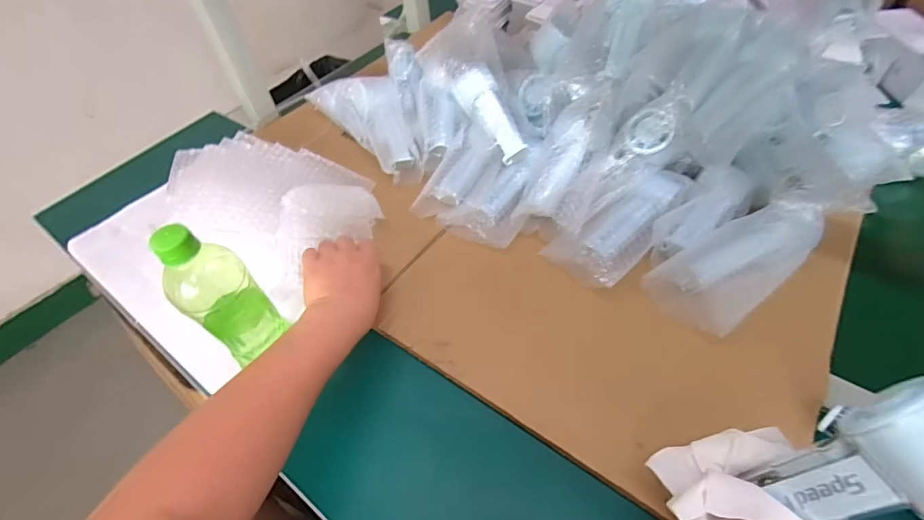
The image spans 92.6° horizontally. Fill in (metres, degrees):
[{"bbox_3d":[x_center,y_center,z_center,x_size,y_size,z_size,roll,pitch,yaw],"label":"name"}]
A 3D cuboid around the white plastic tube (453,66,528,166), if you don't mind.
[{"bbox_3d":[0.043,-0.201,0.598,0.045,0.035,0.140,-30,86,-18],"label":"white plastic tube"}]

